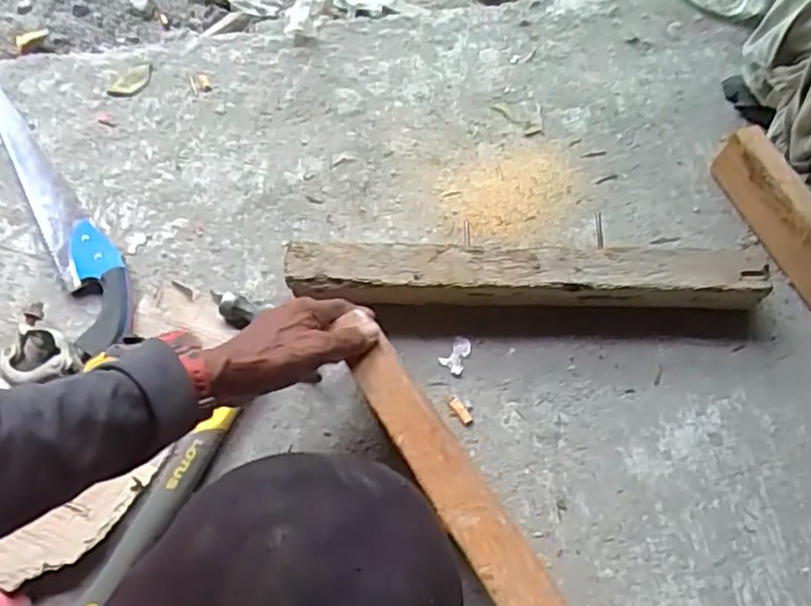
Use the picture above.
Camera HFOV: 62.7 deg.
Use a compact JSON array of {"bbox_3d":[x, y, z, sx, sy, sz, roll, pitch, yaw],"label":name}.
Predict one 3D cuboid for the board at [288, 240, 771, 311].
[{"bbox_3d":[0.121,-0.026,0.692,0.481,0.066,0.057,1,64,1],"label":"board"}]

